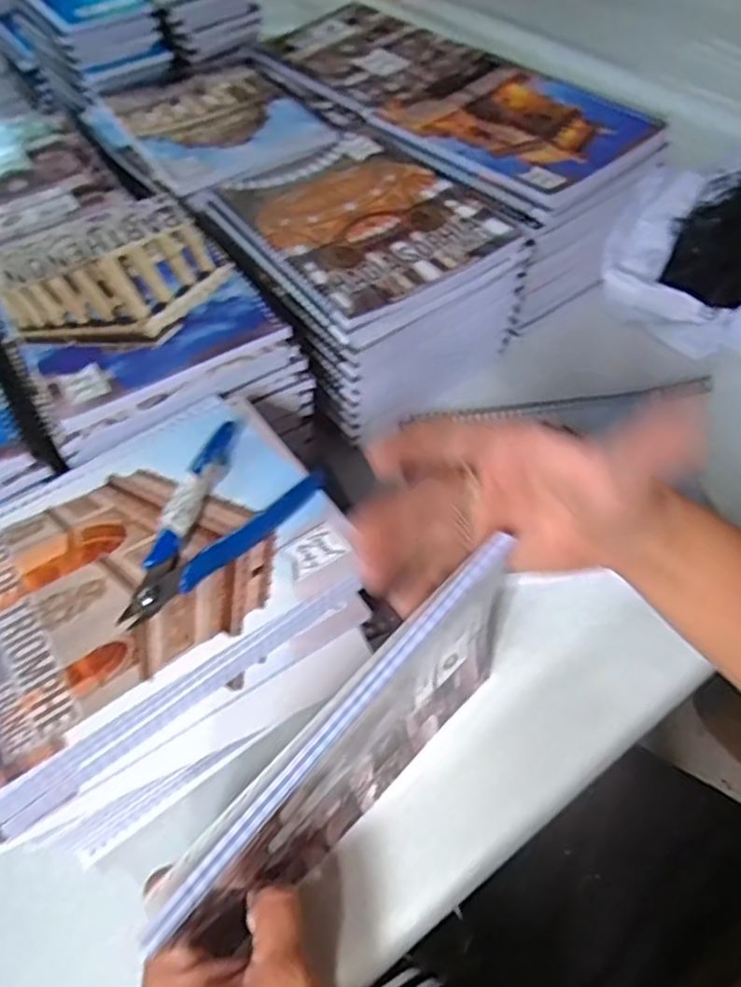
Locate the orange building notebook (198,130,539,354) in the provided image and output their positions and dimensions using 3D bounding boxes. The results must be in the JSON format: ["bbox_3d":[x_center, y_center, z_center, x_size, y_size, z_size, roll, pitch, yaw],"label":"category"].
[{"bbox_3d":[-0.005,-0.204,0.499,0.160,0.006,0.193,-31,58,-18],"label":"orange building notebook"}]

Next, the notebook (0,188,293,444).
[{"bbox_3d":[-0.168,-0.133,0.461,0.151,0.006,0.198,-29,58,-17],"label":"notebook"}]

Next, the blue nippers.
[{"bbox_3d":[-0.080,0.016,0.350,0.064,0.013,0.118,23,58,18],"label":"blue nippers"}]

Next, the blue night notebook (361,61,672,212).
[{"bbox_3d":[0.116,-0.301,0.559,0.146,0.011,0.199,-38,60,-22],"label":"blue night notebook"}]

